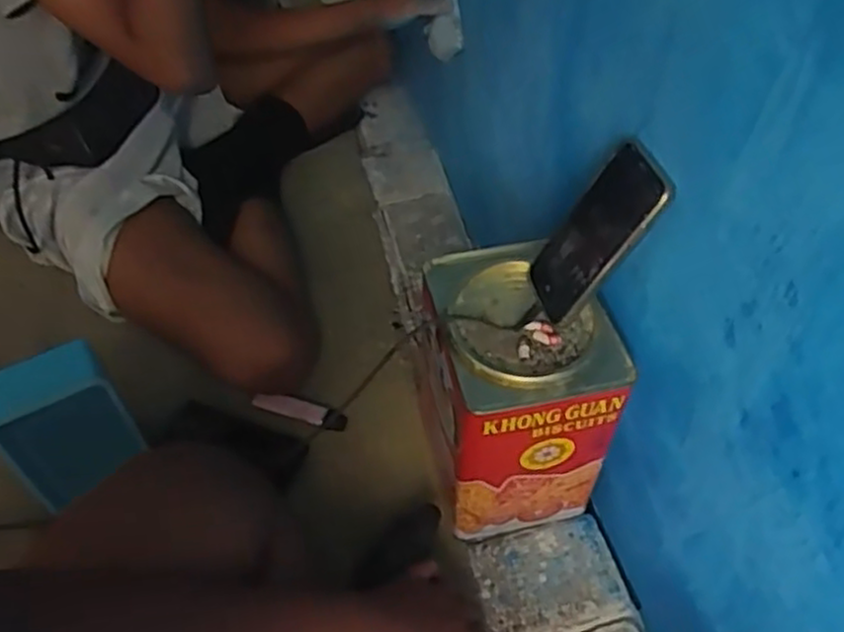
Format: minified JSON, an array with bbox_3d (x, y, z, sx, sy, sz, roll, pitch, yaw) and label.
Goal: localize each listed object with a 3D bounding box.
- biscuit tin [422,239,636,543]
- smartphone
[{"bbox_3d":[0.081,0.084,0.722,0.144,0.260,0.176,-10,51,-10],"label":"biscuit tin"},{"bbox_3d":[0.131,-0.063,0.568,0.015,0.141,0.068,7,42,-36],"label":"smartphone"}]

